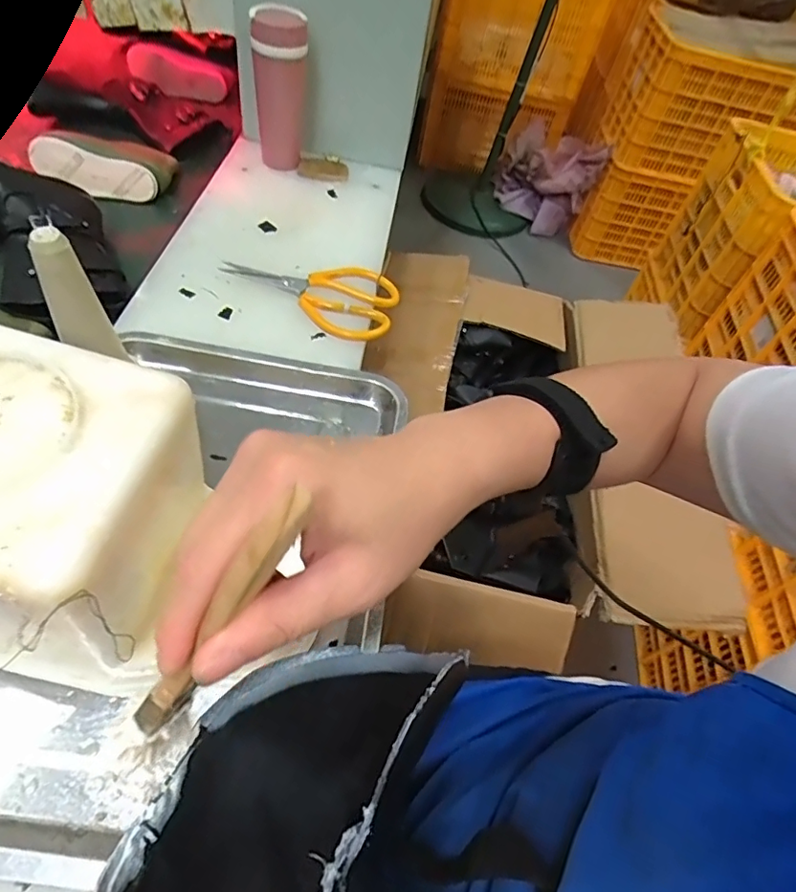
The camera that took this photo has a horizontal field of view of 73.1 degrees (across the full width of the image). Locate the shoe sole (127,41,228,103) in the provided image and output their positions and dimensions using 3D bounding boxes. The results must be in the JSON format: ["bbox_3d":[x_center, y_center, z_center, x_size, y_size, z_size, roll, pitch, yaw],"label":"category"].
[{"bbox_3d":[-0.372,-0.623,0.905,0.160,0.063,0.021,16,46,-12],"label":"shoe sole"}]

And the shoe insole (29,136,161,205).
[{"bbox_3d":[-0.398,-0.358,0.701,0.155,0.051,0.015,13,25,-14],"label":"shoe insole"}]

